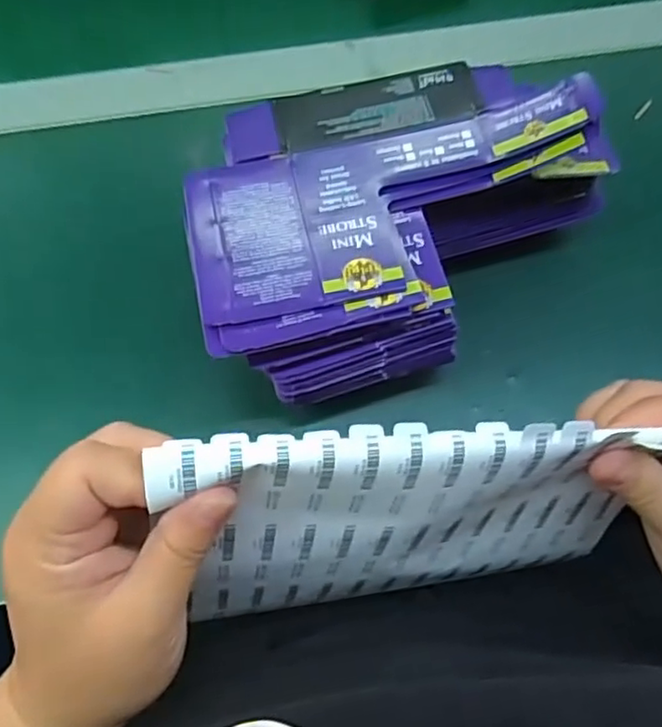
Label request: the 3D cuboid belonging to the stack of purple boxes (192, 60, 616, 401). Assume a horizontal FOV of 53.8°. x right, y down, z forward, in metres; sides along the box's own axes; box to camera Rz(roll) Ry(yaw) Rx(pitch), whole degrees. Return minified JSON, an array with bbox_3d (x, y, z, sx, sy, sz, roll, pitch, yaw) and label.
[{"bbox_3d":[0.040,-0.076,0.366,0.236,0.099,0.157,-17,73,-7],"label":"stack of purple boxes"}]

